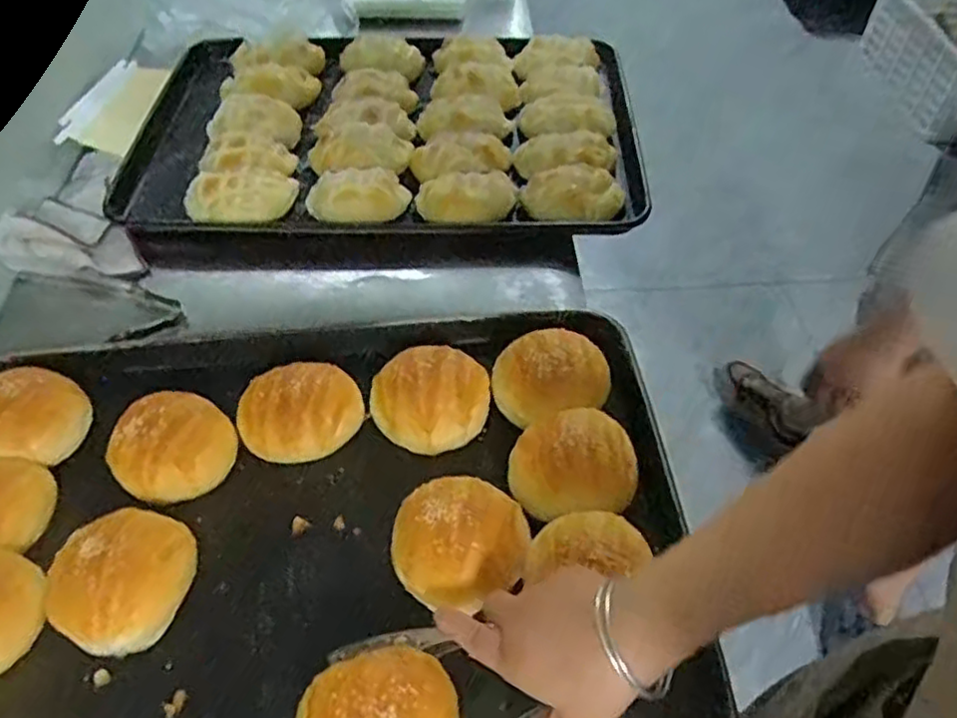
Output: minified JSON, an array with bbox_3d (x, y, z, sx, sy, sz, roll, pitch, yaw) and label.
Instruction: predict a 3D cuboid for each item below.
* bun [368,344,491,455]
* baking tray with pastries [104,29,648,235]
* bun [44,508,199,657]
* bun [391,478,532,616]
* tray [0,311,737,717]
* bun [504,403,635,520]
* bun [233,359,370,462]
[{"bbox_3d":[-0.039,0.035,0.590,0.093,0.061,0.088,0,51,1],"label":"bun"},{"bbox_3d":[-0.107,-0.295,0.873,0.592,0.061,0.389,2,52,2],"label":"baking tray with pastries"},{"bbox_3d":[-0.251,0.154,0.497,0.086,0.060,0.094,0,51,1],"label":"bun"},{"bbox_3d":[-0.012,0.135,0.512,0.100,0.060,0.090,-28,56,-20],"label":"bun"},{"bbox_3d":[-0.156,0.135,0.508,0.586,0.069,0.400,-5,52,-3],"label":"tray"},{"bbox_3d":[0.073,0.077,0.540,0.099,0.045,0.079,-2,51,0],"label":"bun"},{"bbox_3d":[-0.144,0.046,0.575,0.100,0.057,0.074,-22,54,-16],"label":"bun"}]

